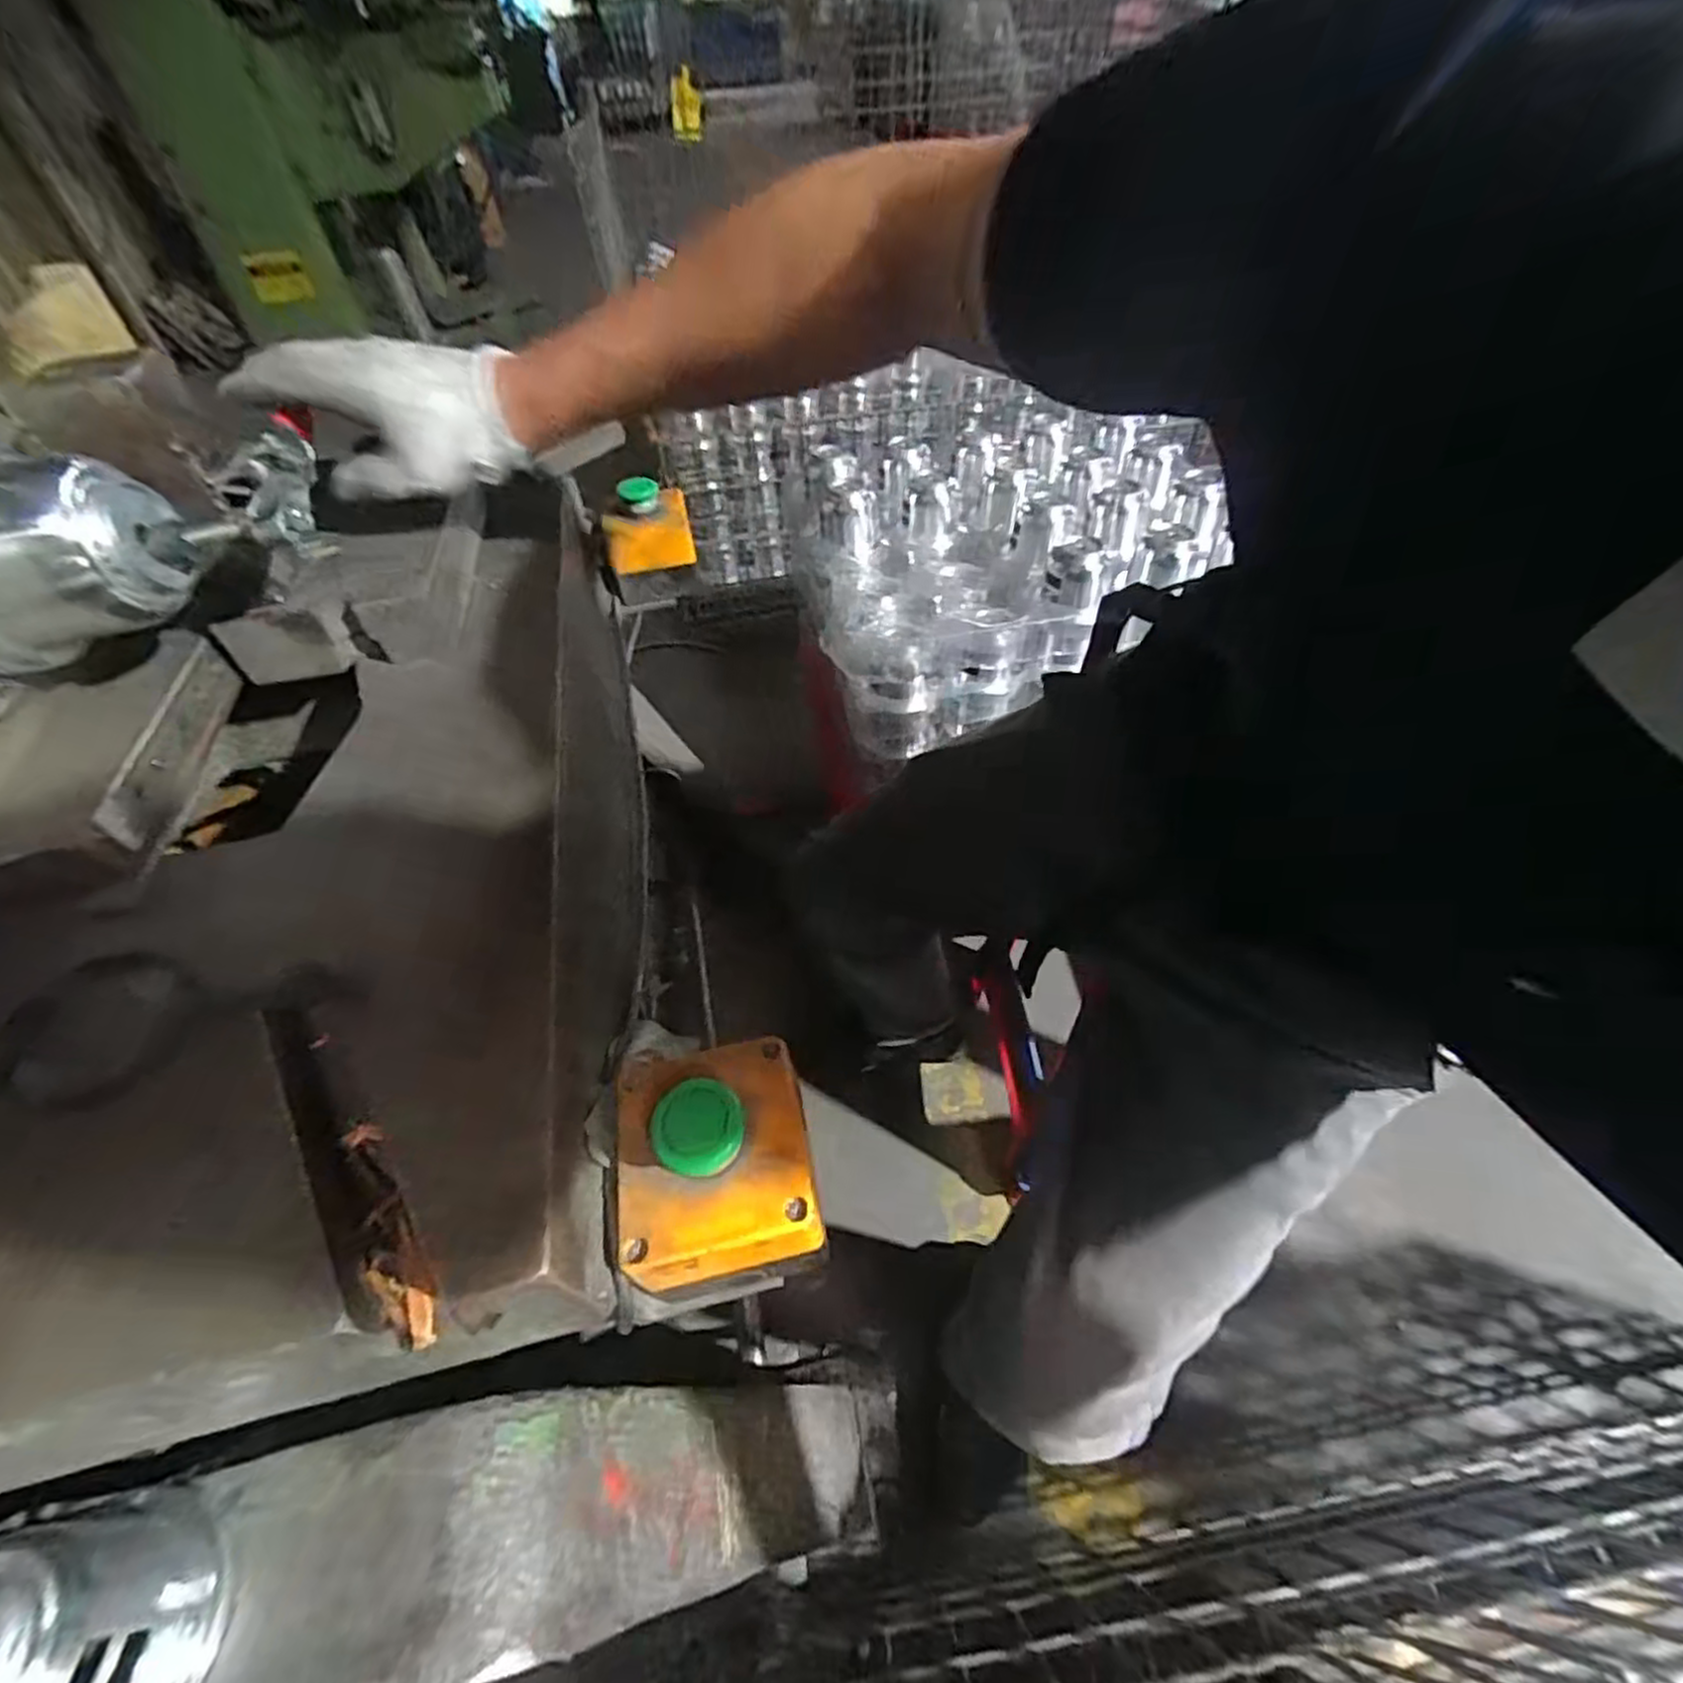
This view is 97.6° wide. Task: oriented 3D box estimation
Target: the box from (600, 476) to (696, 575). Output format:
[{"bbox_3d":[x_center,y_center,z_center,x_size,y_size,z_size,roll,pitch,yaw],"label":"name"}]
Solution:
[{"bbox_3d":[-0.168,-0.280,0.641,0.079,0.054,0.075,-13,50,-7],"label":"box"}]

